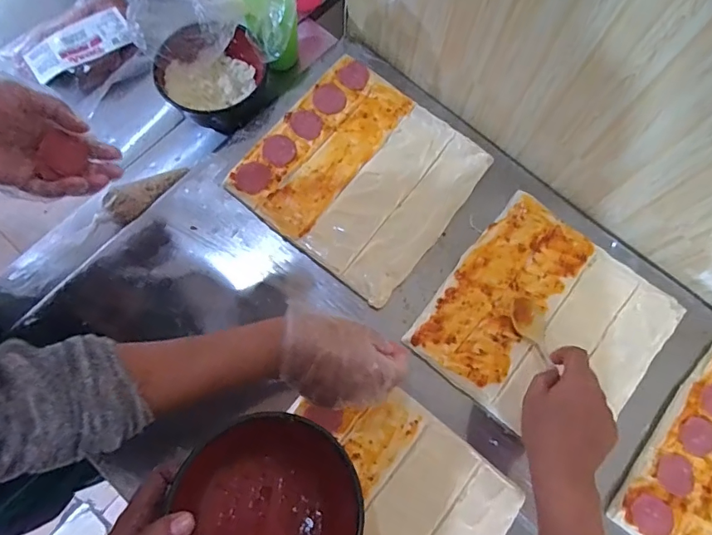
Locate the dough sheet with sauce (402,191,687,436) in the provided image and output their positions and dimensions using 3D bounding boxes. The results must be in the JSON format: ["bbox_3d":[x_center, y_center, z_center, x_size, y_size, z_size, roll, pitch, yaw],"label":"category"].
[{"bbox_3d":[0.221,0.066,0.551,0.238,0.013,0.242,39,77,11],"label":"dough sheet with sauce"}]

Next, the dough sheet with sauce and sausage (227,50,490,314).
[{"bbox_3d":[0.009,-0.119,0.597,0.246,0.011,0.243,38,77,6],"label":"dough sheet with sauce and sausage"}]

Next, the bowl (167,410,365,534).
[{"bbox_3d":[-0.075,0.194,0.380,0.153,0.070,0.153,7,61,-13],"label":"bowl"}]

